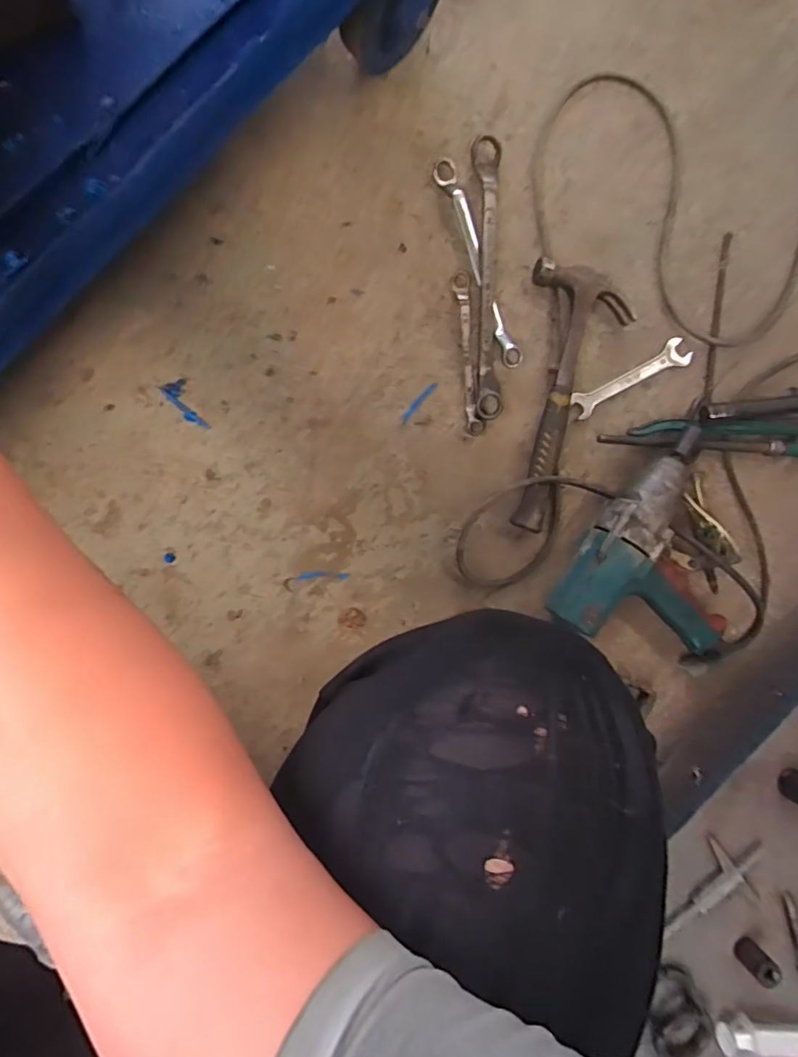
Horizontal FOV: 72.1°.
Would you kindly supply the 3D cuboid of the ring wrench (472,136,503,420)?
[{"bbox_3d":[0.109,-0.300,0.659,0.033,0.032,0.332,-1,93,-8],"label":"ring wrench"}]

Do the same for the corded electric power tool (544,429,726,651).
[{"bbox_3d":[0.341,0.046,0.687,0.221,0.075,0.282,39,87,-8],"label":"corded electric power tool"}]

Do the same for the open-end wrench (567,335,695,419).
[{"bbox_3d":[0.301,-0.194,0.700,0.173,0.010,0.036,-28,96,-5],"label":"open-end wrench"}]

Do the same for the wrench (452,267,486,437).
[{"bbox_3d":[0.085,-0.213,0.669,0.019,0.013,0.196,-6,94,-7],"label":"wrench"}]

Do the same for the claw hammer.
[{"bbox_3d":[0.215,-0.157,0.673,0.125,0.032,0.322,4,92,-8],"label":"claw hammer"}]

